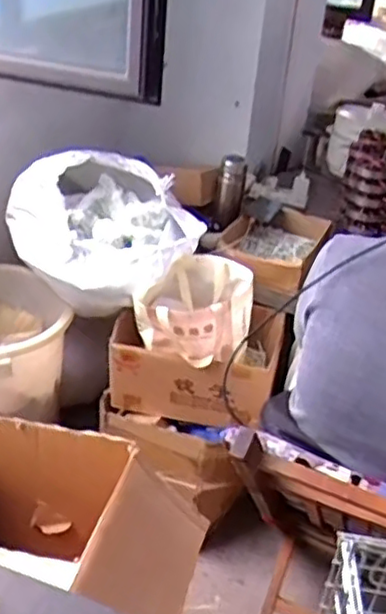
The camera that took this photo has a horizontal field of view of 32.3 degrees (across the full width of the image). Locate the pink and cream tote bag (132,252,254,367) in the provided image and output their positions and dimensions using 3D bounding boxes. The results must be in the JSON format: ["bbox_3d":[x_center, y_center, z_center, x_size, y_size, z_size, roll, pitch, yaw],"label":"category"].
[{"bbox_3d":[0.013,-0.008,1.486,0.237,0.173,0.215,12,31,11],"label":"pink and cream tote bag"}]

